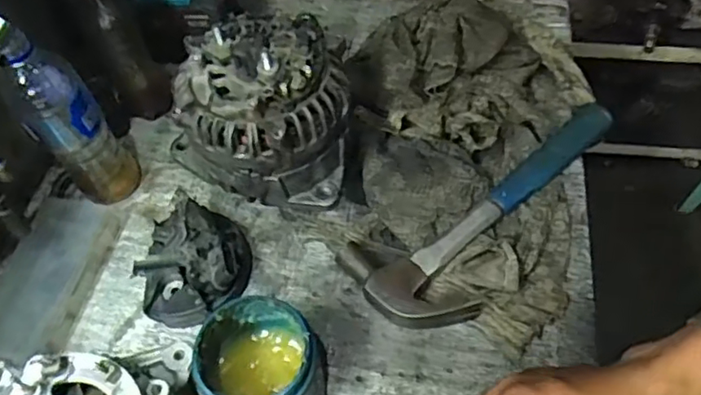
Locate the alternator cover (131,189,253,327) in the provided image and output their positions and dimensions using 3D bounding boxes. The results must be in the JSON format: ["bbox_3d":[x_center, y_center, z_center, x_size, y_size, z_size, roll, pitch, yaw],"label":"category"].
[{"bbox_3d":[-0.152,0.056,0.569,0.103,0.066,0.113,1,55,4],"label":"alternator cover"}]

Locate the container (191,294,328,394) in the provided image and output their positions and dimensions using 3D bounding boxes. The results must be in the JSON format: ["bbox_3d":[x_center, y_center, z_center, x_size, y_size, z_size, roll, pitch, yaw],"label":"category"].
[{"bbox_3d":[-0.066,0.138,0.479,0.087,0.100,0.091,-2,55,2],"label":"container"}]

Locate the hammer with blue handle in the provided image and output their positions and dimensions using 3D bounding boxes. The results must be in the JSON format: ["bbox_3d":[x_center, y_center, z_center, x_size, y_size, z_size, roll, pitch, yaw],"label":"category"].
[{"bbox_3d":[0.158,0.017,0.596,0.330,0.029,0.117,-30,58,-17],"label":"hammer with blue handle"}]

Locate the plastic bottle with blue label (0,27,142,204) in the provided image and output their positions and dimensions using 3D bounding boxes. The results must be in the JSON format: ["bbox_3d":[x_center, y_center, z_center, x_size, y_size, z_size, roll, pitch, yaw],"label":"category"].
[{"bbox_3d":[-0.262,-0.063,0.572,0.057,0.211,0.061,-2,55,2],"label":"plastic bottle with blue label"}]

